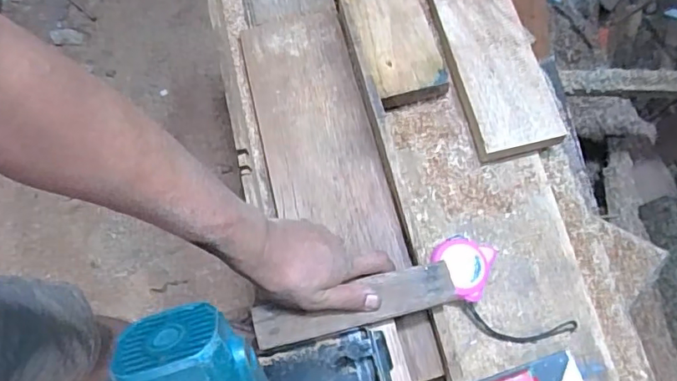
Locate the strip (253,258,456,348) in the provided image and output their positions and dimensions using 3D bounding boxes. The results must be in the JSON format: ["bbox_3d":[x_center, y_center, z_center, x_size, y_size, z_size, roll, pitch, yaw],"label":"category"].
[{"bbox_3d":[0.015,0.110,0.501,0.190,0.011,0.040,-14,71,-3],"label":"strip"}]

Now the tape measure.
[{"bbox_3d":[0.136,0.085,0.594,0.062,0.025,0.064,24,71,6],"label":"tape measure"}]

